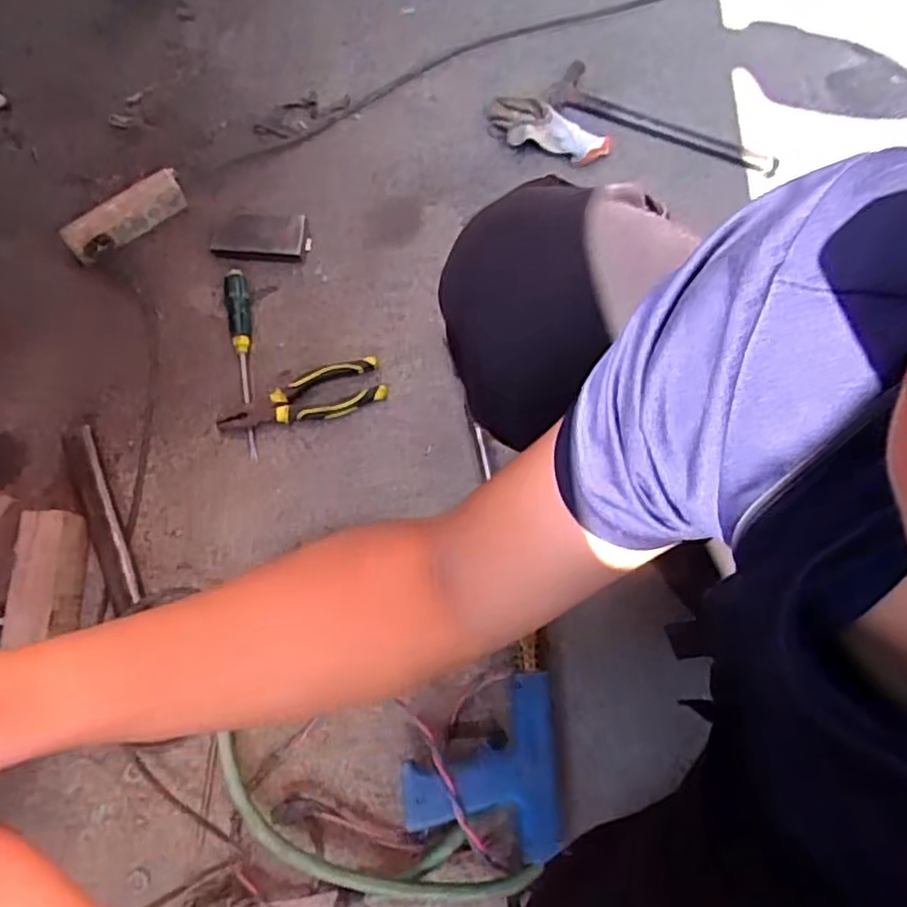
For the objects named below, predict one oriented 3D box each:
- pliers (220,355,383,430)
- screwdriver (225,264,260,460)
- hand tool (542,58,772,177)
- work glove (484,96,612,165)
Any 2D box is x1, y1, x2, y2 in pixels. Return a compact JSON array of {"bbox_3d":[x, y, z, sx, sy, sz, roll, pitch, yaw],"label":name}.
[{"bbox_3d":[-0.180,-0.066,0.847,0.194,0.024,0.059,-18,72,-4],"label":"pliers"},{"bbox_3d":[-0.254,-0.118,0.863,0.027,0.034,0.248,-9,72,-4],"label":"screwdriver"},{"bbox_3d":[0.283,-0.443,0.962,0.313,0.031,0.068,26,73,7],"label":"hand tool"},{"bbox_3d":[0.121,-0.431,0.957,0.177,0.044,0.071,25,74,8],"label":"work glove"}]

